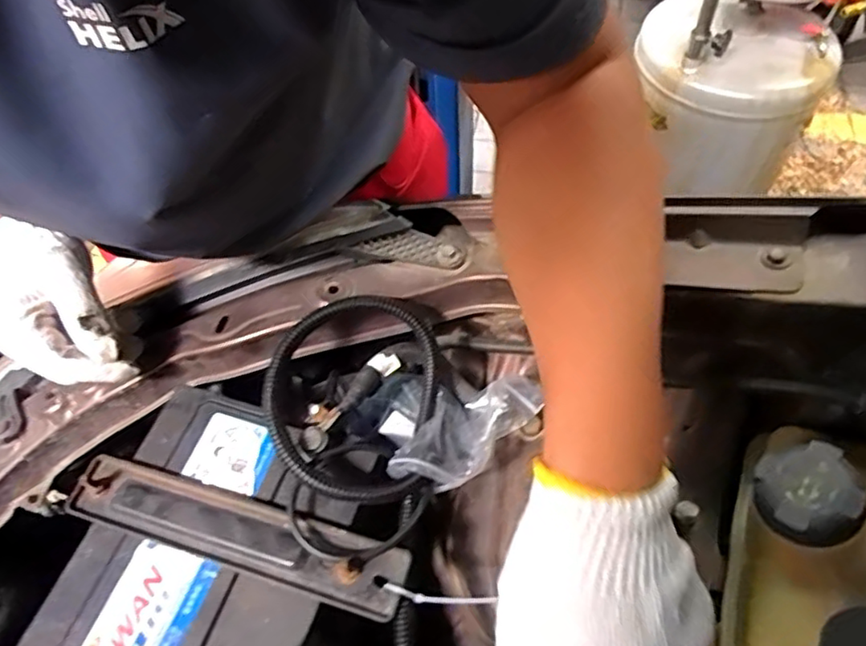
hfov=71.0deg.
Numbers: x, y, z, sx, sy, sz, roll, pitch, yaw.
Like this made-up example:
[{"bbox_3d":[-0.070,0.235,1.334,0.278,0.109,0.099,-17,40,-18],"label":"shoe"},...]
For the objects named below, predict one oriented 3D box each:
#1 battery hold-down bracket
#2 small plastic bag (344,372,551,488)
[{"bbox_3d":[-0.126,0.130,0.382,0.222,0.012,0.040,13,59,12],"label":"battery hold-down bracket"},{"bbox_3d":[0.011,0.066,0.444,0.118,0.054,0.102,-33,61,-17],"label":"small plastic bag"}]

